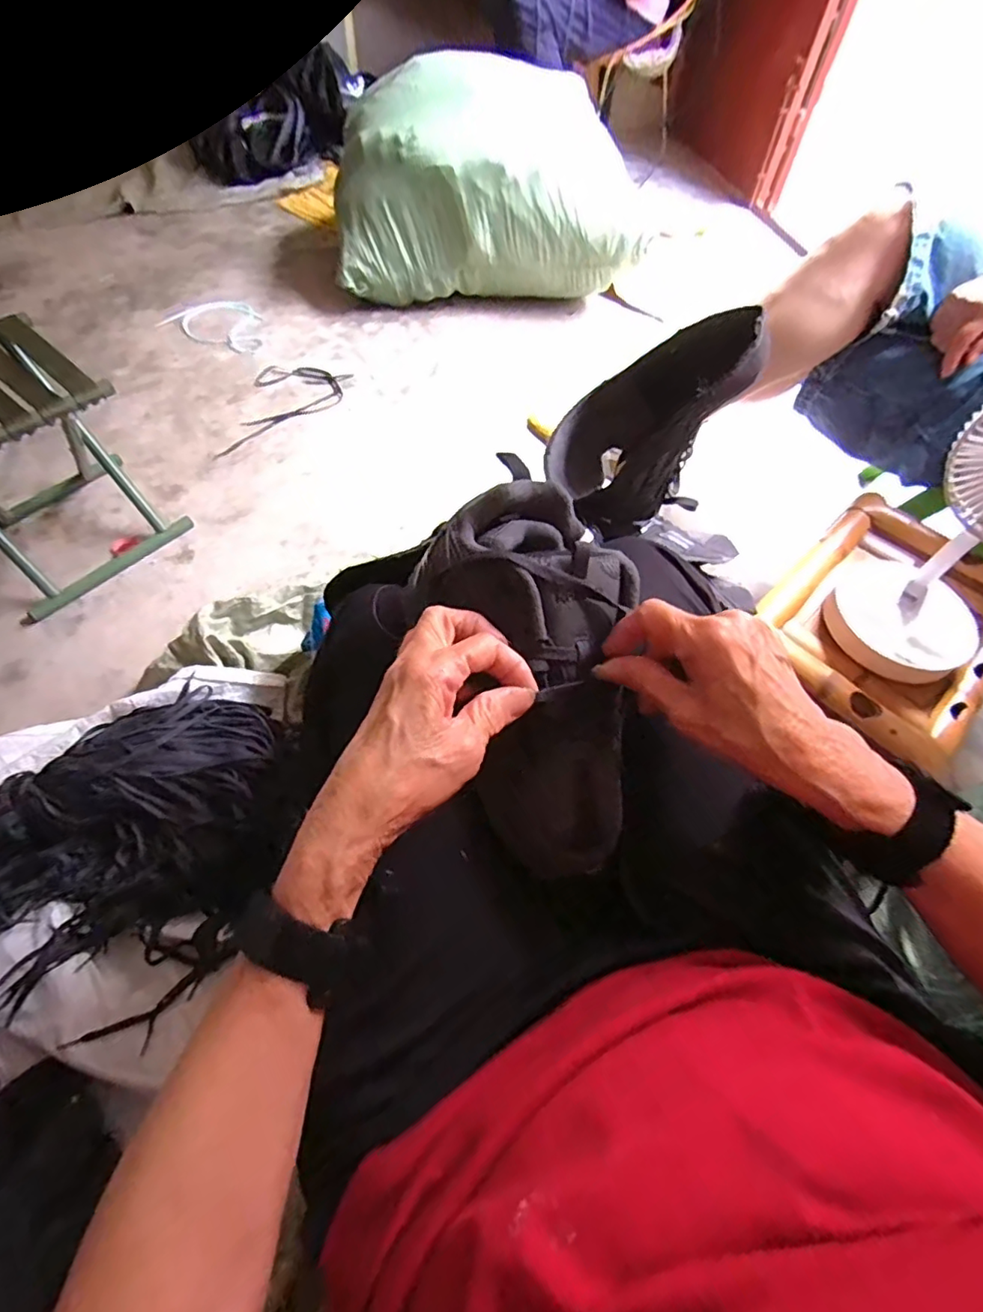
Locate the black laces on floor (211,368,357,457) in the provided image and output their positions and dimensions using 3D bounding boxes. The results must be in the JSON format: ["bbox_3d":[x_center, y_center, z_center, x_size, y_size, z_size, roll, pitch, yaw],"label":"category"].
[{"bbox_3d":[-0.453,-0.548,1.274,0.205,0.015,0.322,7,59,1],"label":"black laces on floor"}]

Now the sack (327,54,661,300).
[{"bbox_3d":[0.007,-1.149,1.386,0.717,0.335,0.451,2,59,-2],"label":"sack"}]

